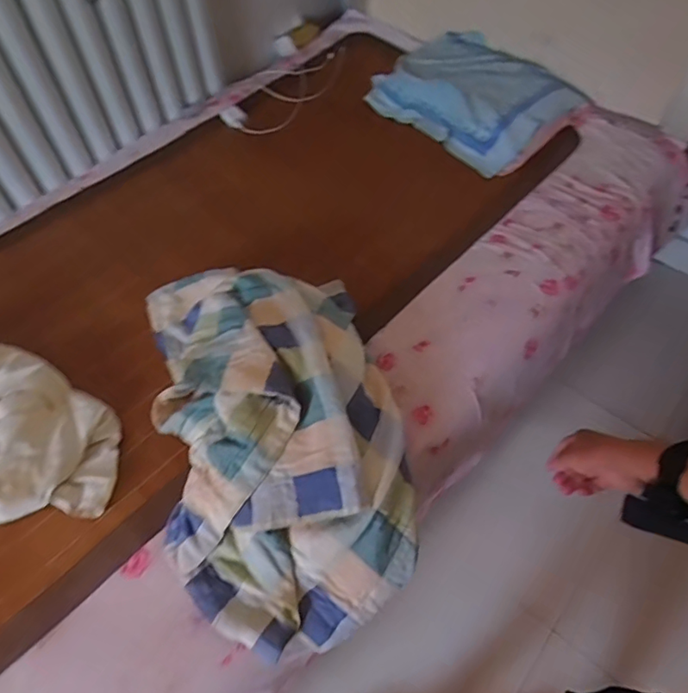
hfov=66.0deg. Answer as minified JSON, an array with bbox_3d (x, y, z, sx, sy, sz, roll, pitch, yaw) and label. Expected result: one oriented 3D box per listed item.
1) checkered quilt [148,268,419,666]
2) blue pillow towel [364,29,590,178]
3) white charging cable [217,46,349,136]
[{"bbox_3d":[-0.124,0.114,0.951,0.408,0.170,0.717,-12,57,-7],"label":"checkered quilt"},{"bbox_3d":[0.367,-0.776,1.607,0.380,0.106,0.585,-35,62,-20],"label":"blue pillow towel"},{"bbox_3d":[-0.193,-0.837,1.704,0.267,0.037,0.519,22,59,16],"label":"white charging cable"}]

